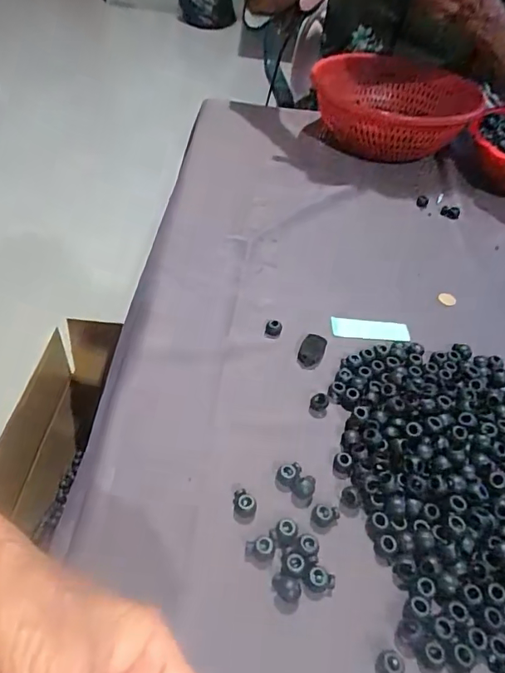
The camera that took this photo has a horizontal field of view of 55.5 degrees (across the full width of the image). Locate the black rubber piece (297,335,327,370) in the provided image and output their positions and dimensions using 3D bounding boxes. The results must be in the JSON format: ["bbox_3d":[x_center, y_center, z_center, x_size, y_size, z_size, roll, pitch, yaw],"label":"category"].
[{"bbox_3d":[0.057,0.014,0.455,0.022,0.009,0.037,19,47,13],"label":"black rubber piece"}]

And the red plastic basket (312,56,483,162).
[{"bbox_3d":[0.220,-0.374,0.792,0.272,0.094,0.258,18,47,12],"label":"red plastic basket"}]

